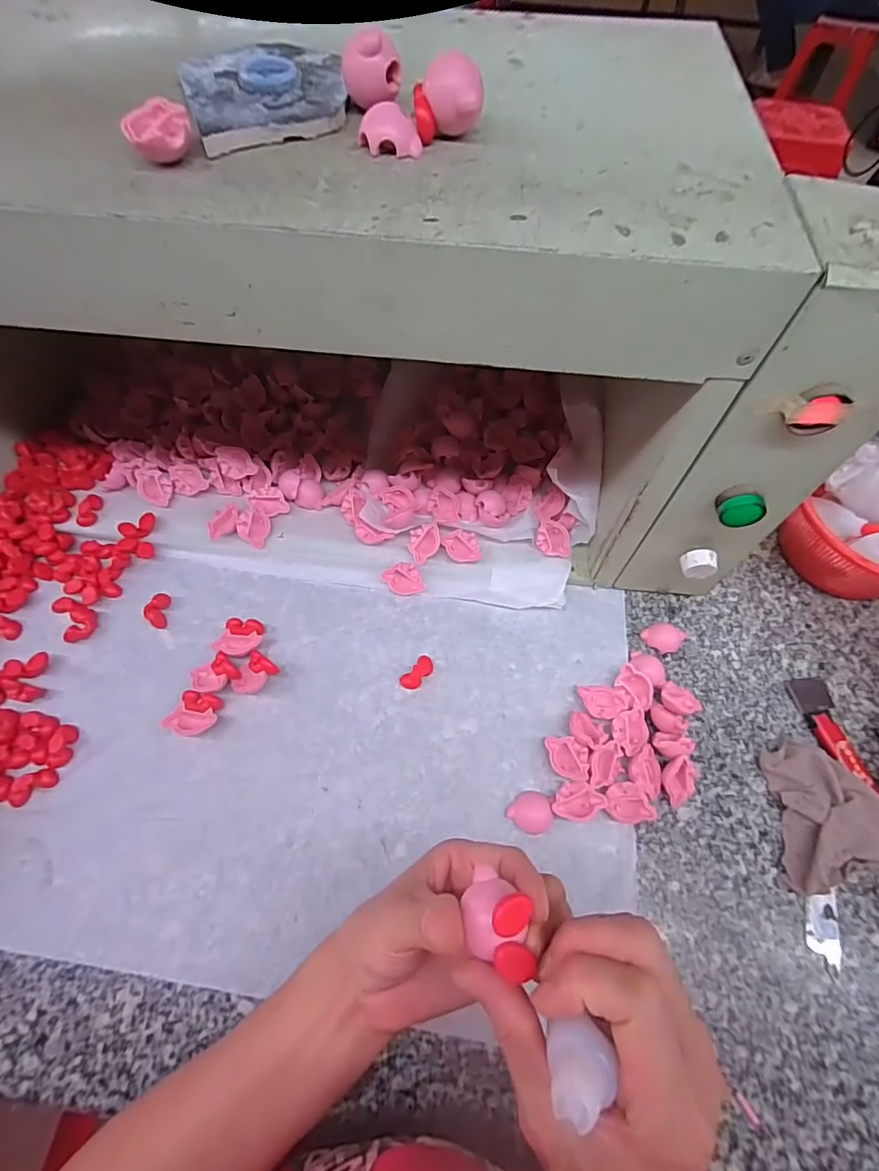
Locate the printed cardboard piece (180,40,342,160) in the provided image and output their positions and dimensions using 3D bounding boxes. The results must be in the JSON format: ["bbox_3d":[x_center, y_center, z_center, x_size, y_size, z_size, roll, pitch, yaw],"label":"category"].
[{"bbox_3d":[-0.088,-0.254,0.261,0.080,0.011,0.086,-18,64,-11],"label":"printed cardboard piece"}]

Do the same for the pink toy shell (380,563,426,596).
[{"bbox_3d":[-0.032,-0.004,0.452,0.031,0.004,0.031,-27,96,-1],"label":"pink toy shell"}]

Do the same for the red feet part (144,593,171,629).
[{"bbox_3d":[-0.245,0.021,0.437,0.015,0.014,0.032,-7,62,-6],"label":"red feet part"}]

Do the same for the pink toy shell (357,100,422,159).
[{"bbox_3d":[-0.024,-0.218,0.242,0.029,0.014,0.021,-1,62,-2],"label":"pink toy shell"}]

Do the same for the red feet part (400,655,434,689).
[{"bbox_3d":[-0.017,0.072,0.419,0.016,0.010,0.033,40,68,17],"label":"red feet part"}]

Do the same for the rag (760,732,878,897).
[{"bbox_3d":[0.288,0.171,0.368,0.082,0.016,0.099,8,62,2],"label":"rag"}]

